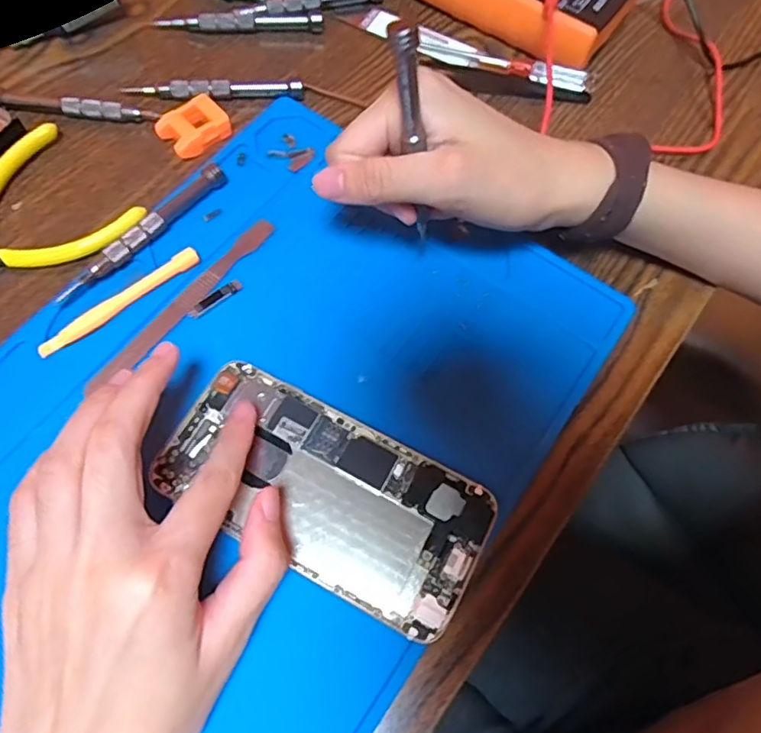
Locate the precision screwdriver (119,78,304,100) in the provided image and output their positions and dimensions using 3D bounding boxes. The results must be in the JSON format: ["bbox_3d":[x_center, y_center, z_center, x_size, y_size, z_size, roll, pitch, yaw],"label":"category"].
[{"bbox_3d":[-0.094,-0.157,0.325,0.098,0.011,0.010,-1,67,-3],"label":"precision screwdriver"}]

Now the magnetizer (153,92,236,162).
[{"bbox_3d":[-0.102,-0.132,0.312,0.035,0.012,0.028,-39,74,-17],"label":"magnetizer"}]

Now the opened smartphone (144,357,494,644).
[{"bbox_3d":[-0.023,0.052,0.239,0.135,0.005,0.068,32,69,11],"label":"opened smartphone"}]

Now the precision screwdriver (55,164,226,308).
[{"bbox_3d":[-0.117,-0.068,0.283,0.011,0.012,0.103,37,70,12],"label":"precision screwdriver"}]

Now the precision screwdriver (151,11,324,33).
[{"bbox_3d":[-0.086,-0.212,0.348,0.101,0.010,0.013,-2,68,-4],"label":"precision screwdriver"}]

